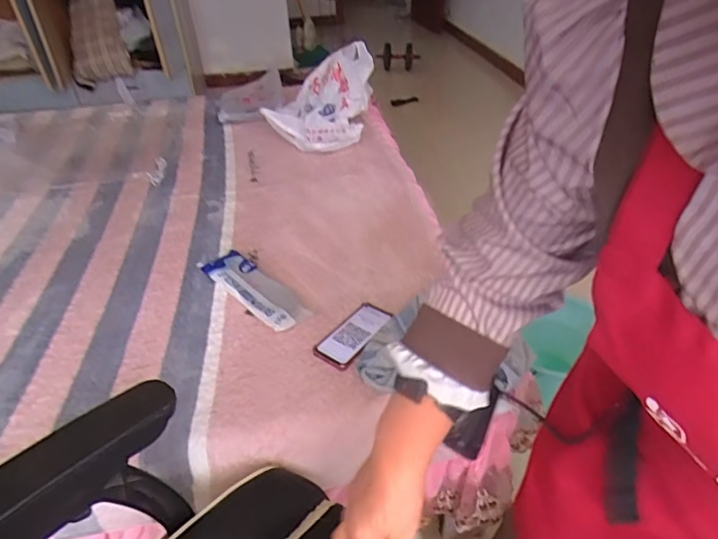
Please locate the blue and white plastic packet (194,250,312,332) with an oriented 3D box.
[{"bbox_3d":[-0.226,0.037,1.063,0.087,0.031,0.310,-31,45,-32],"label":"blue and white plastic packet"}]

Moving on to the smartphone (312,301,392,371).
[{"bbox_3d":[-0.012,0.120,0.945,0.082,0.010,0.168,23,44,31],"label":"smartphone"}]

